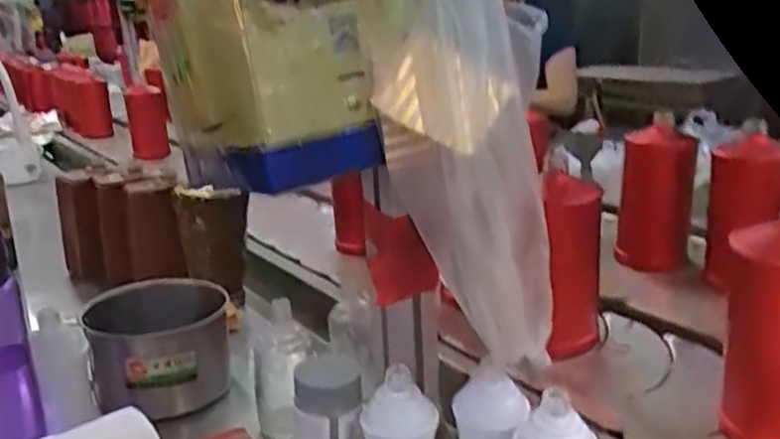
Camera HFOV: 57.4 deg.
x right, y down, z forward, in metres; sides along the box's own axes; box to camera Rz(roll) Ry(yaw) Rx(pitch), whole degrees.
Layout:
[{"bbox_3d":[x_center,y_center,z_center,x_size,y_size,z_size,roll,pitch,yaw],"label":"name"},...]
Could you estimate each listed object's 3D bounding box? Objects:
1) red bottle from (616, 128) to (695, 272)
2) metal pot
[{"bbox_3d":[0.327,-0.016,0.881,0.088,0.180,0.065,2,19,20],"label":"red bottle"},{"bbox_3d":[-0.228,0.129,0.716,0.132,0.095,0.137,-4,18,1],"label":"metal pot"}]

